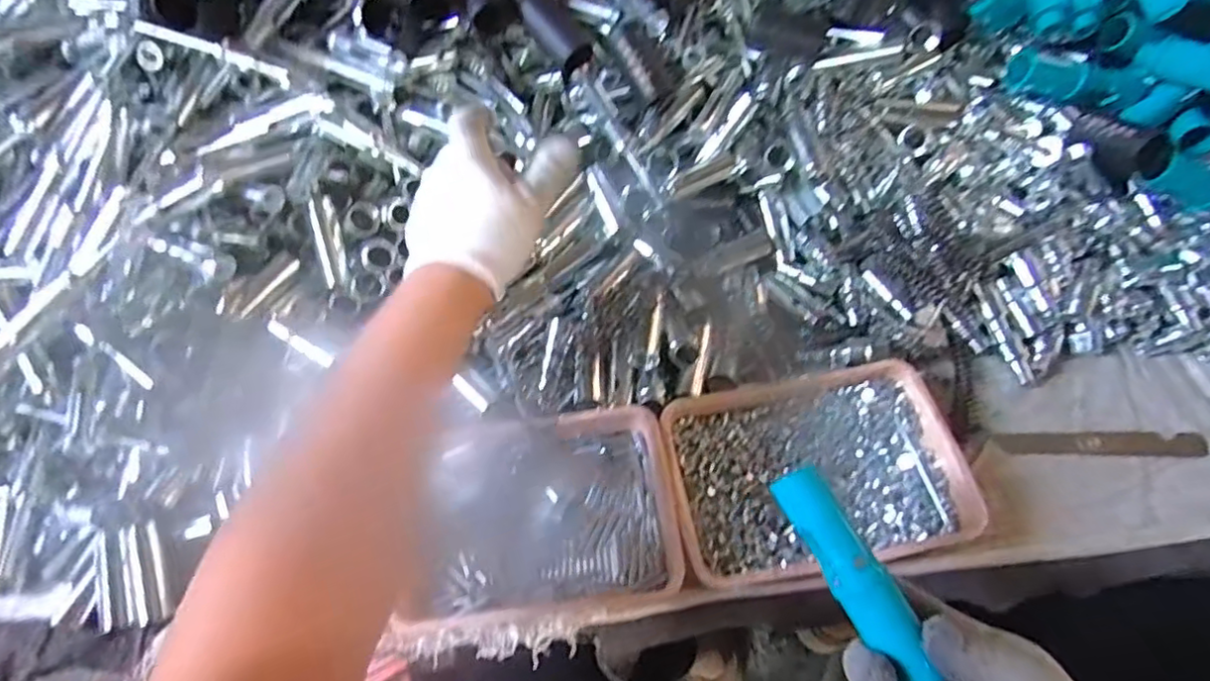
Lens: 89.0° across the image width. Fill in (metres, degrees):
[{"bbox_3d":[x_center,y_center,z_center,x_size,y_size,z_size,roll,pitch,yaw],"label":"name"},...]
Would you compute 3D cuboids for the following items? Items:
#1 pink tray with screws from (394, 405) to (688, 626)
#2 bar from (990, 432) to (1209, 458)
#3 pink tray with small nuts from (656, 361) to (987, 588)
[{"bbox_3d":[-0.043,0.126,0.452,0.185,0.037,0.134,-6,59,1],"label":"pink tray with screws"},{"bbox_3d":[0.380,0.079,0.473,0.145,0.008,0.020,1,60,5],"label":"bar"},{"bbox_3d":[0.149,0.093,0.452,0.199,0.031,0.140,-11,59,-2],"label":"pink tray with small nuts"}]

